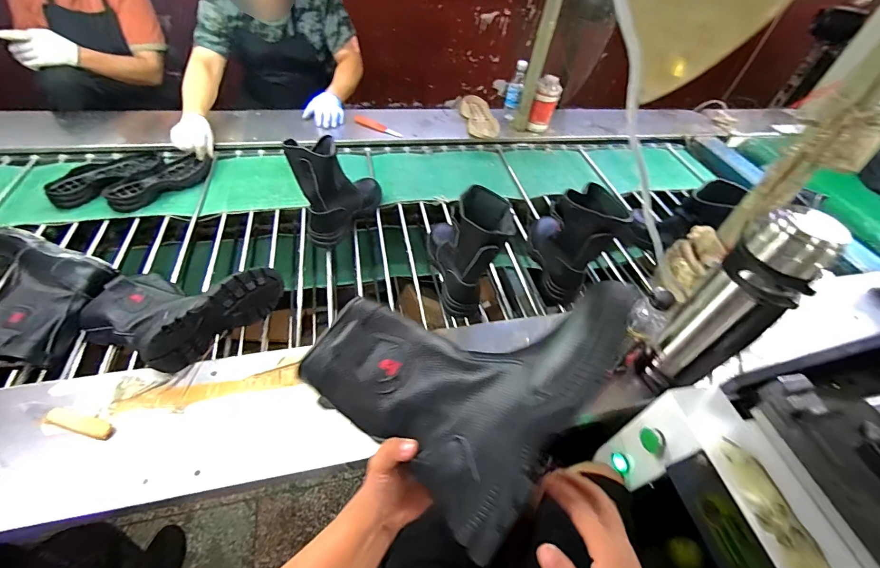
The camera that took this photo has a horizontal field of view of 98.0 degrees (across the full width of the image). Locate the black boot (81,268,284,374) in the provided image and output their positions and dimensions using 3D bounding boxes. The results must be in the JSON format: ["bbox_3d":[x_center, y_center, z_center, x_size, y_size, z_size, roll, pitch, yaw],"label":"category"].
[{"bbox_3d":[-0.535,0.028,0.799,0.251,0.112,0.271,23,51,14],"label":"black boot"}]

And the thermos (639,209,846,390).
[{"bbox_3d":[0.484,0.058,0.660,0.107,0.401,0.091,36,55,23],"label":"thermos"}]

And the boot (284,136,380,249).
[{"bbox_3d":[-0.271,-0.278,1.002,0.117,0.255,0.262,23,51,14],"label":"boot"}]

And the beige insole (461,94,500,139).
[{"bbox_3d":[0.151,-0.676,1.524,0.127,0.026,0.332,-2,50,-7],"label":"beige insole"}]

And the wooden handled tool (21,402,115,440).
[{"bbox_3d":[-0.622,0.226,0.635,0.169,0.013,0.028,12,49,5],"label":"wooden handled tool"}]

